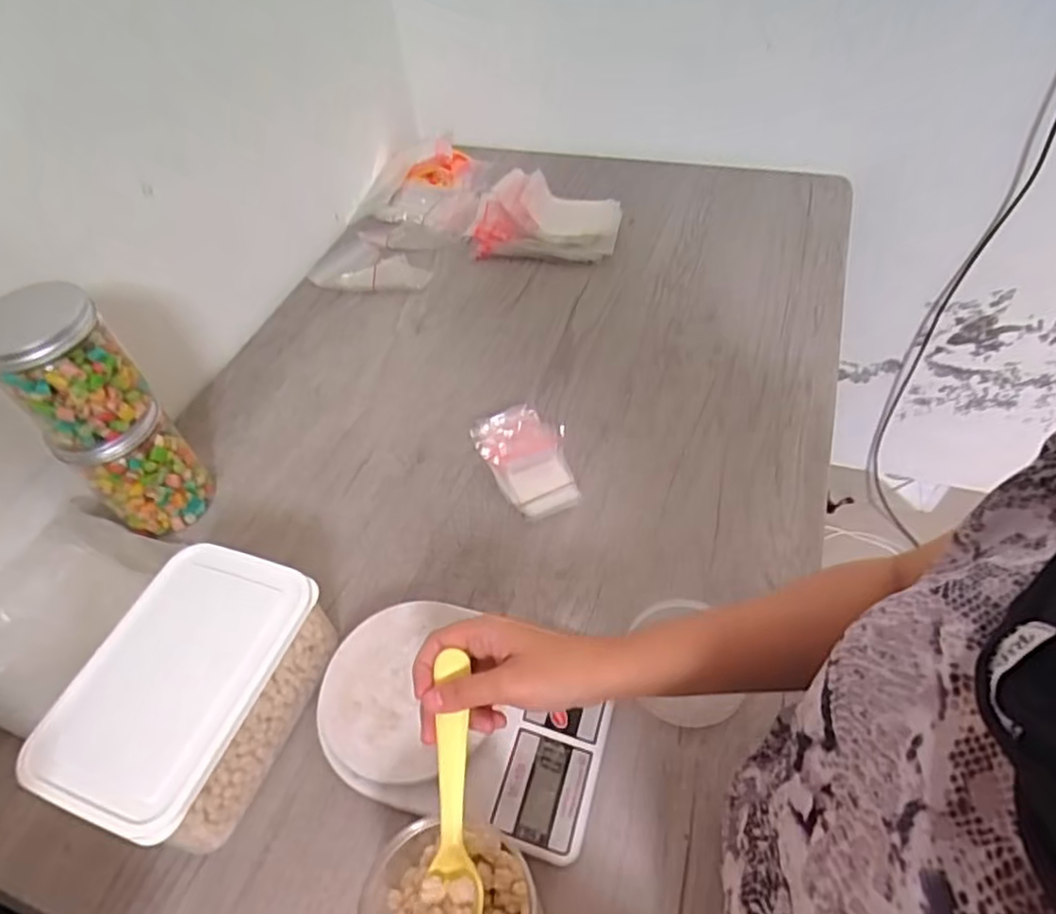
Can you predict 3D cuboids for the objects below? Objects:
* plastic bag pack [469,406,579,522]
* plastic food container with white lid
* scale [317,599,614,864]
[{"bbox_3d":[-0.004,-0.001,0.643,0.084,0.045,0.125,-16,51,-7],"label":"plastic bag pack"},{"bbox_3d":[-0.239,0.170,0.481,0.125,0.092,0.185,12,53,16],"label":"plastic food container with white lid"},{"bbox_3d":[-0.048,0.188,0.490,0.207,0.033,0.143,10,52,14],"label":"scale"}]

